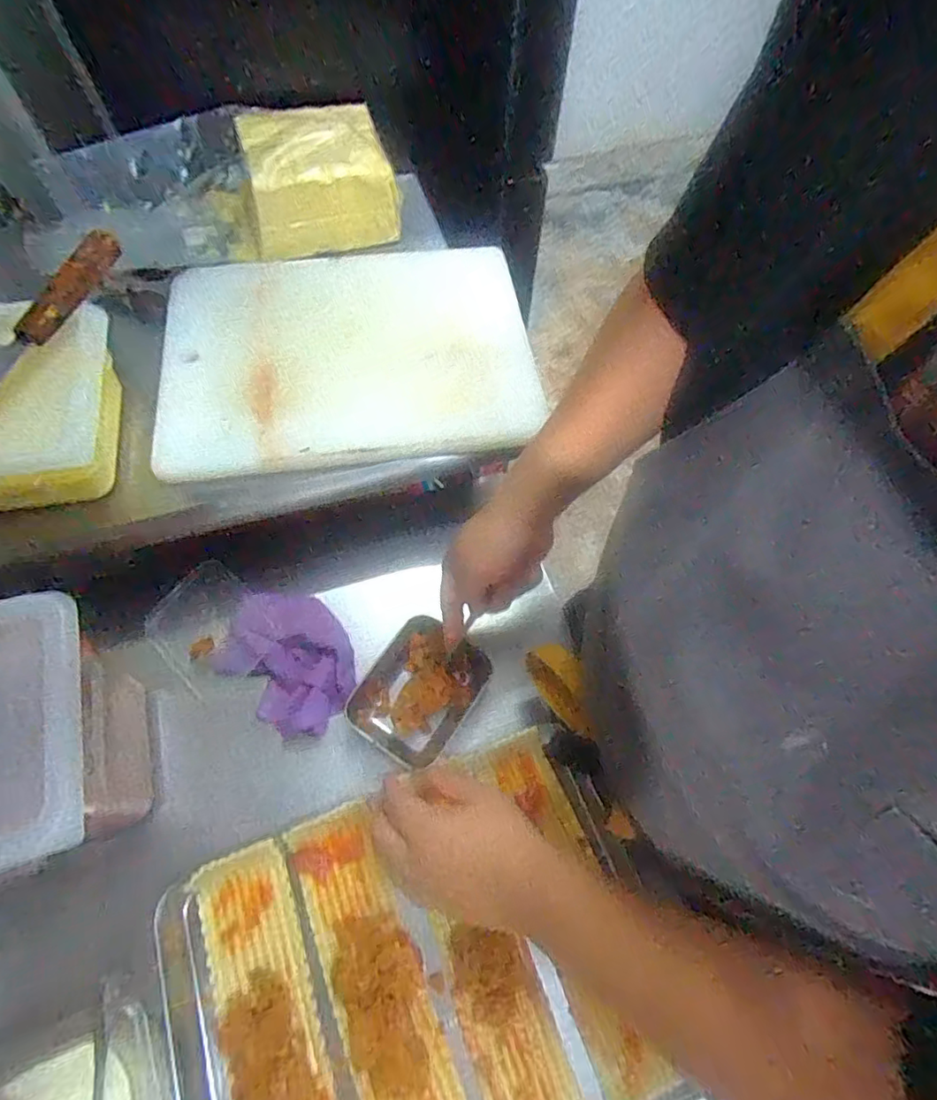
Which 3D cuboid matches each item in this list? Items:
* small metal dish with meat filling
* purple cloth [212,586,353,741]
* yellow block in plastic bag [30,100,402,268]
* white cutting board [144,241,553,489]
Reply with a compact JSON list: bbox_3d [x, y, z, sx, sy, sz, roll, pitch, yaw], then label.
[{"bbox_3d":[-0.052,0.141,0.563,0.104,0.073,0.126,33,68,13],"label":"small metal dish with meat filling"},{"bbox_3d":[-0.186,0.114,0.590,0.154,0.039,0.119,39,70,16],"label":"purple cloth"},{"bbox_3d":[-0.283,-0.428,0.667,0.377,0.089,0.149,-14,66,-8],"label":"yellow block in plastic bag"},{"bbox_3d":[-0.129,-0.227,0.635,0.399,0.033,0.303,-7,68,-10],"label":"white cutting board"}]

